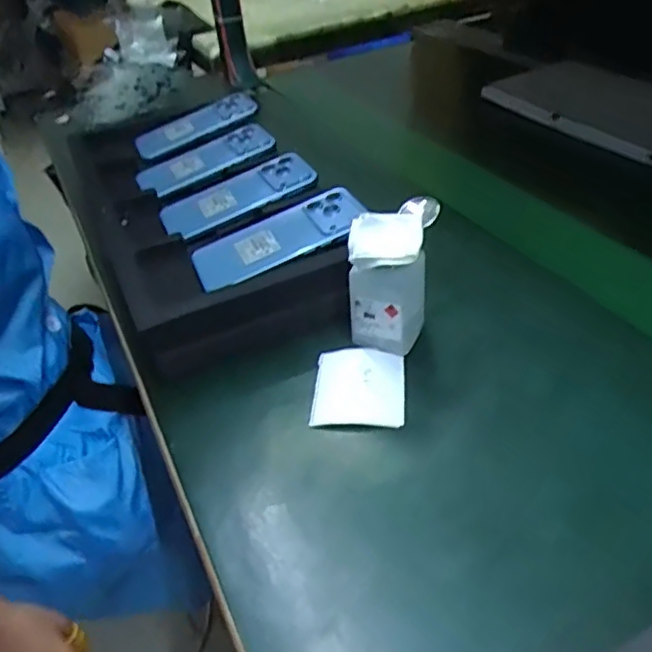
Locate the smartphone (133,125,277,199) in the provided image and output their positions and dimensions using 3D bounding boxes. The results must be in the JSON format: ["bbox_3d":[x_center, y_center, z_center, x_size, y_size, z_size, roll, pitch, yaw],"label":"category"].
[{"bbox_3d":[-0.140,-0.196,0.718,0.164,0.013,0.089,-30,43,-19],"label":"smartphone"}]

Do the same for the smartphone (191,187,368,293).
[{"bbox_3d":[-0.042,-0.084,0.570,0.168,0.012,0.082,-25,46,-11],"label":"smartphone"}]

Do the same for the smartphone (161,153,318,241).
[{"bbox_3d":[-0.092,-0.139,0.642,0.162,0.016,0.077,-30,52,-12],"label":"smartphone"}]

